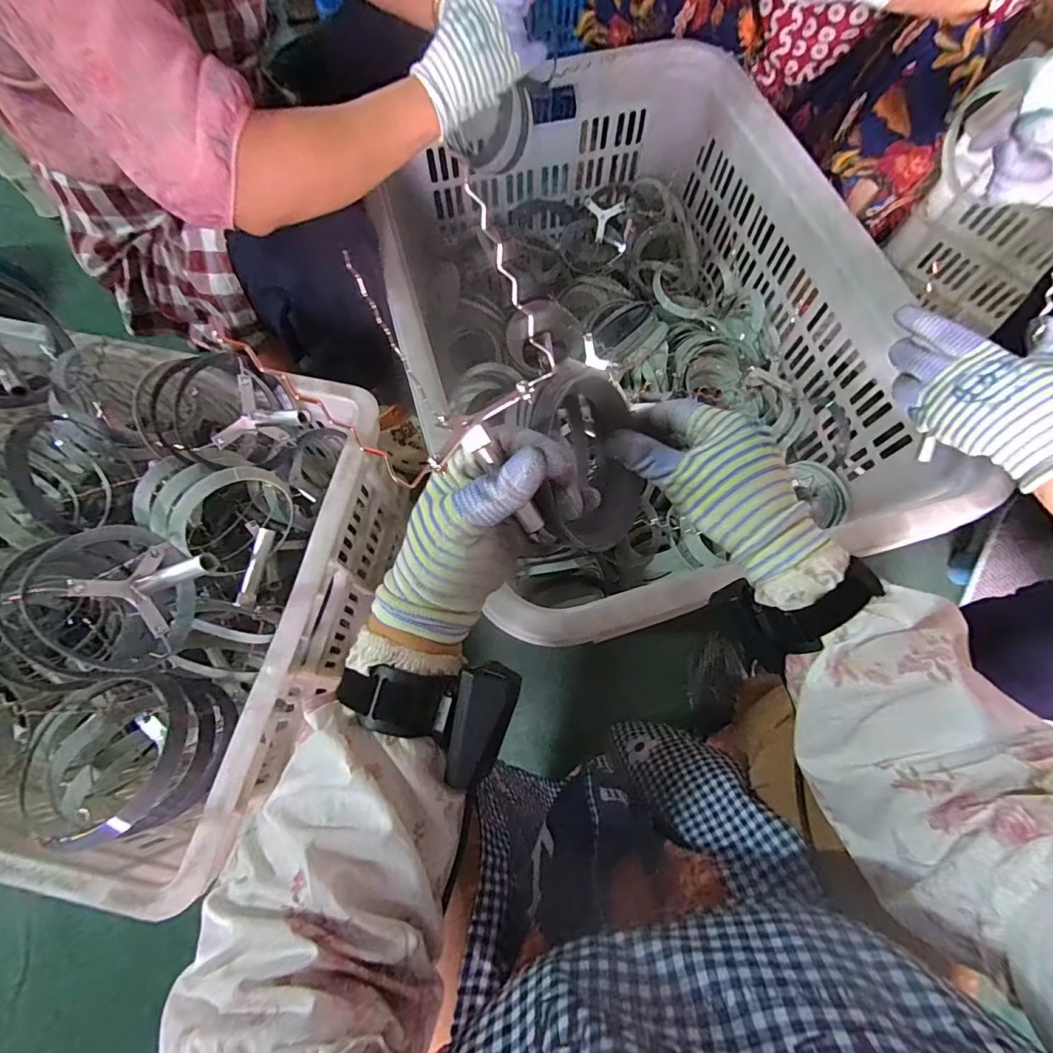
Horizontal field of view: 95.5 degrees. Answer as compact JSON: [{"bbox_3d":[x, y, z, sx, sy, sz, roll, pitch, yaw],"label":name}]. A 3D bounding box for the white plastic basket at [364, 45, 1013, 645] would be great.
[{"bbox_3d":[0.129,-0.277,0.679,0.574,0.249,0.772,-19,71,-8],"label":"white plastic basket"}]

